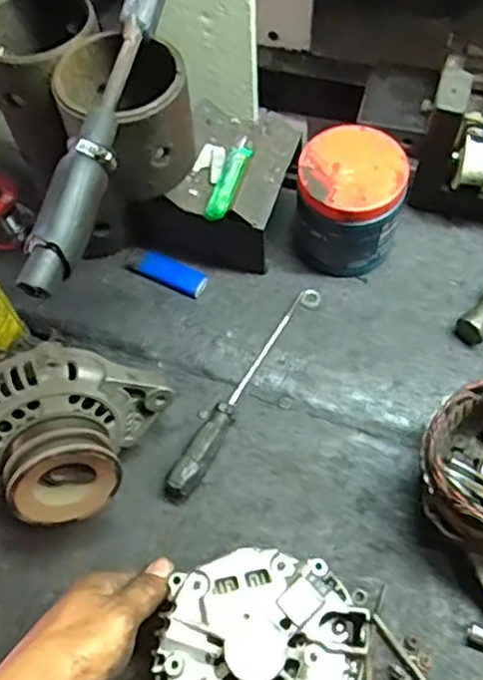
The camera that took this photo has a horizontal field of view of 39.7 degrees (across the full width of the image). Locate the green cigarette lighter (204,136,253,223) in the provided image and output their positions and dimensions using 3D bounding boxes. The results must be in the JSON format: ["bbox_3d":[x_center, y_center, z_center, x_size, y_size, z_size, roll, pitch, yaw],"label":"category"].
[{"bbox_3d":[-0.010,-0.140,0.582,0.022,0.018,0.082,20,64,12],"label":"green cigarette lighter"}]

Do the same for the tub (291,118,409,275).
[{"bbox_3d":[0.096,-0.120,0.603,0.088,0.106,0.089,-1,62,2],"label":"tub"}]

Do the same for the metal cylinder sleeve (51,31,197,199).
[{"bbox_3d":[-0.080,-0.159,0.473,0.087,0.078,0.096,-19,63,-8],"label":"metal cylinder sleeve"}]

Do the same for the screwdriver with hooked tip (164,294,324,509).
[{"bbox_3d":[0.006,0.037,0.574,0.022,0.028,0.223,29,66,16],"label":"screwdriver with hooked tip"}]

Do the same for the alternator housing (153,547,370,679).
[{"bbox_3d":[0.014,0.193,0.404,0.129,0.038,0.124,-40,67,-18],"label":"alternator housing"}]

